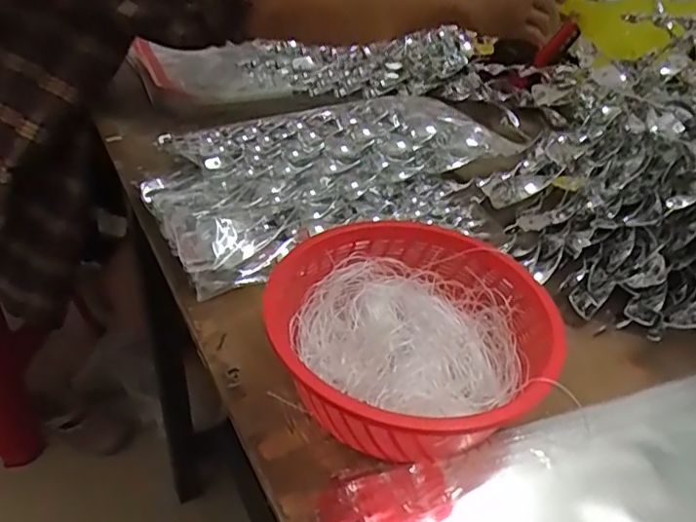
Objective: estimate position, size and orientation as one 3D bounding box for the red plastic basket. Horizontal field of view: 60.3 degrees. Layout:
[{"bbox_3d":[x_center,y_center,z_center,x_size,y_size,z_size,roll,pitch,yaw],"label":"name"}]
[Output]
[{"bbox_3d":[0.043,0.052,0.395,0.173,0.070,0.170,4,39,-3],"label":"red plastic basket"}]

